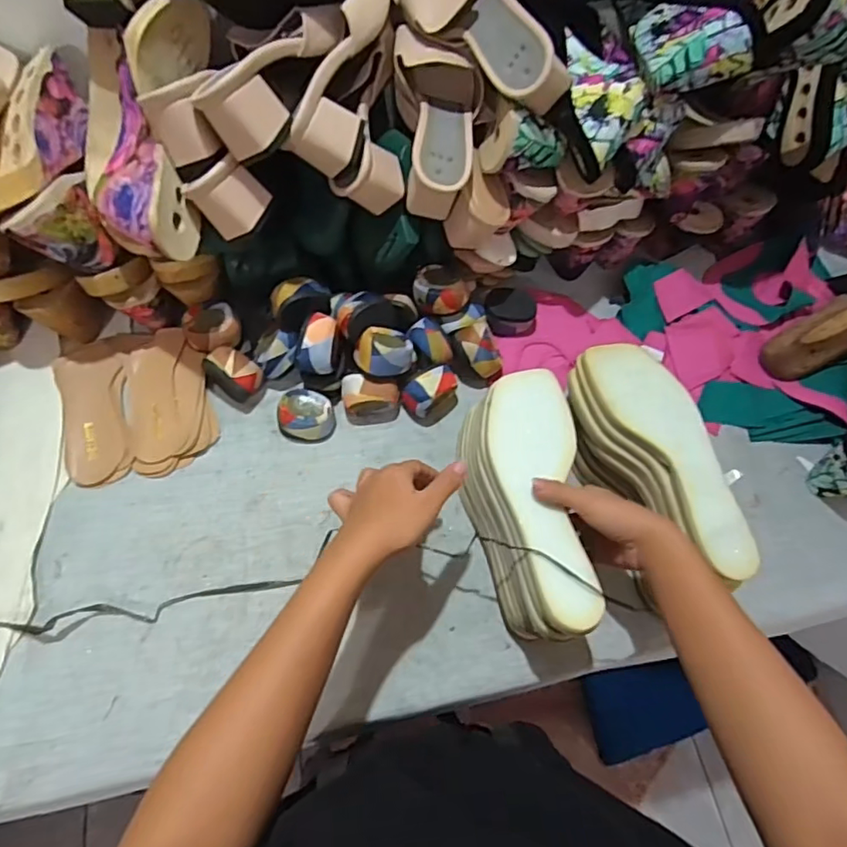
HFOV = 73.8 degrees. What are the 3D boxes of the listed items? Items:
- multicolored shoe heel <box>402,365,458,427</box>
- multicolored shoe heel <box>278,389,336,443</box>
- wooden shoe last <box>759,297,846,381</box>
[{"bbox_3d":[0.012,-0.037,0.638,0.065,0.049,0.047,-34,70,-19],"label":"multicolored shoe heel"},{"bbox_3d":[-0.128,-0.010,0.622,0.057,0.037,0.052,2,63,-3],"label":"multicolored shoe heel"},{"bbox_3d":[0.523,-0.127,0.686,0.232,0.079,0.067,-24,67,-15],"label":"wooden shoe last"}]

